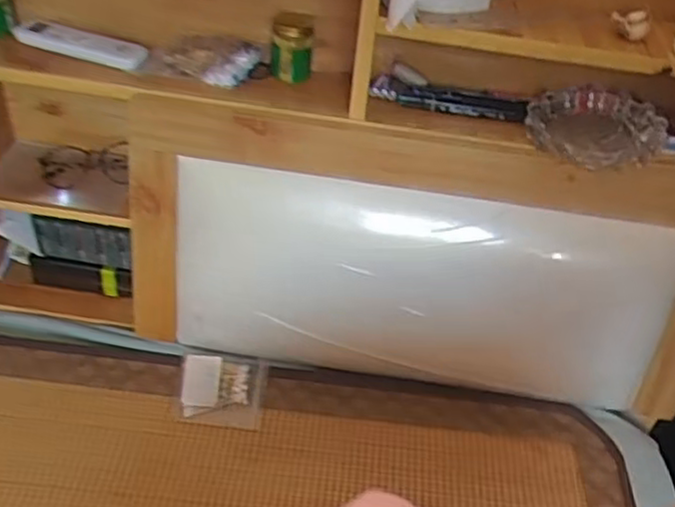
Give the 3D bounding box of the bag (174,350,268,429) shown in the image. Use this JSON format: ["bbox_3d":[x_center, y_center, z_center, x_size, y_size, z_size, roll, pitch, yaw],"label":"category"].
[{"bbox_3d":[-0.133,0.150,0.794,0.097,0.030,0.083,7,40,1],"label":"bag"}]

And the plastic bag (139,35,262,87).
[{"bbox_3d":[-0.143,-0.202,0.731,0.119,0.033,0.066,15,41,10],"label":"plastic bag"}]

